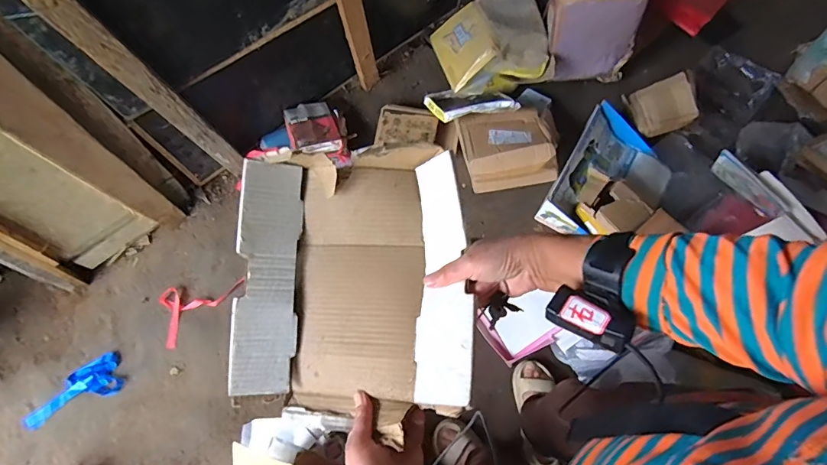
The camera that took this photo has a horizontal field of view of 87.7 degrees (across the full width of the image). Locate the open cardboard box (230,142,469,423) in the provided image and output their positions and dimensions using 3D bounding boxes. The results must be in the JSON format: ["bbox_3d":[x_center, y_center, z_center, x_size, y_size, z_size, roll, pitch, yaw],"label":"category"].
[{"bbox_3d":[-0.075,0.059,0.491,0.263,0.098,0.290,-2,72,1],"label":"open cardboard box"}]

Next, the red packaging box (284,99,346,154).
[{"bbox_3d":[-0.334,-0.346,1.409,0.169,0.054,0.210,-19,71,-4],"label":"red packaging box"}]

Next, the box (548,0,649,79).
[{"bbox_3d":[0.556,-0.682,1.379,0.286,0.360,0.183,4,71,4],"label":"box"}]

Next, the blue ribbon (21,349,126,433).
[{"bbox_3d":[-0.971,0.447,1.226,0.261,0.044,0.122,-26,72,-7],"label":"blue ribbon"}]

